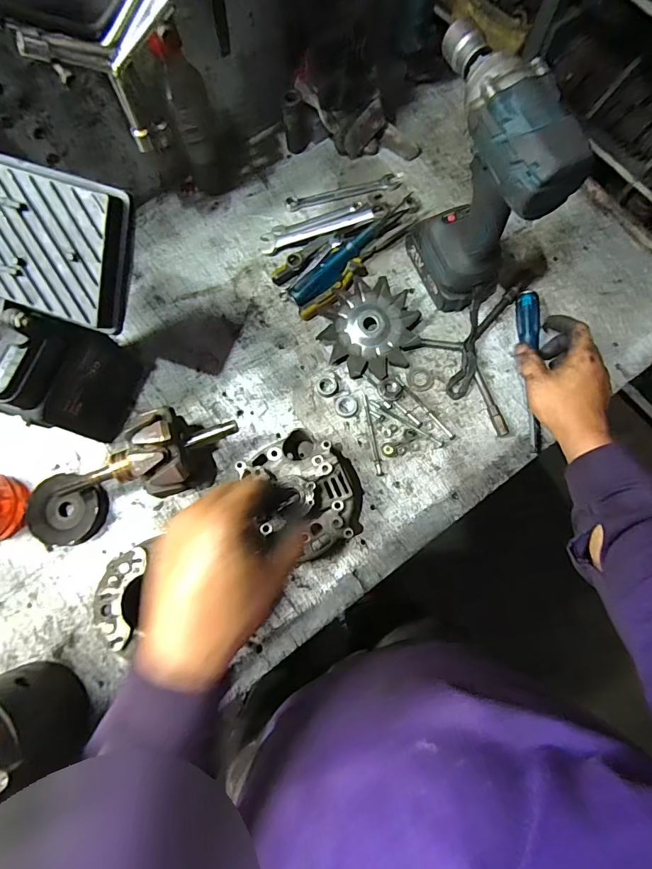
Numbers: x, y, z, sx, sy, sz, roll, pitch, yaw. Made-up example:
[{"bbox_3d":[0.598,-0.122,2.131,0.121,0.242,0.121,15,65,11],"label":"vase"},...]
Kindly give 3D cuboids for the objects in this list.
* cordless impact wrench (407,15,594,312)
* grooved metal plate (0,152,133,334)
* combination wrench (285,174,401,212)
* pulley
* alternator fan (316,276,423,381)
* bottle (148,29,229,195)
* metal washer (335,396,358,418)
[{"bbox_3d":[0.149,-0.244,0.439,0.070,0.239,0.177,-19,78,-3],"label":"cordless impact wrench"},{"bbox_3d":[-0.251,-0.157,0.320,0.209,0.022,0.099,19,110,4],"label":"grooved metal plate"},{"bbox_3d":[0.023,-0.329,0.578,0.158,0.004,0.021,-14,78,-2],"label":"combination wrench"},{"bbox_3d":[-0.295,0.086,0.487,0.080,0.024,0.073,0,77,1],"label":"pulley"},{"bbox_3d":[0.056,-0.126,0.517,0.117,0.033,0.108,0,77,1],"label":"alternator fan"},{"bbox_3d":[-0.155,-0.368,0.502,0.047,0.181,0.044,-14,78,-2],"label":"bottle"},{"bbox_3d":[0.025,-0.034,0.513,0.027,0.004,0.027,0,77,1],"label":"metal washer"}]

